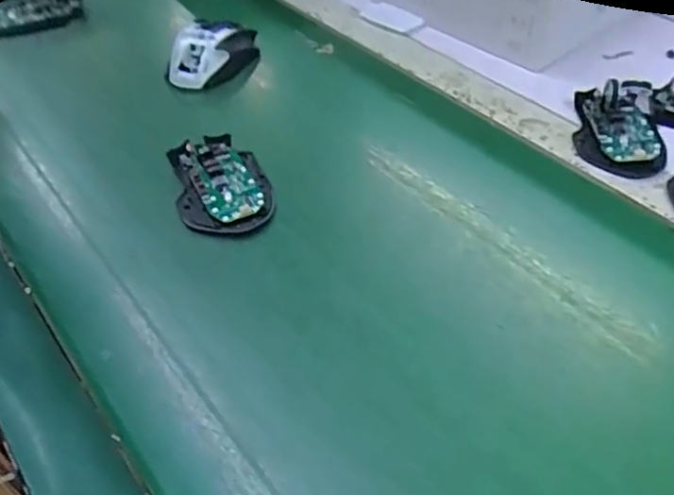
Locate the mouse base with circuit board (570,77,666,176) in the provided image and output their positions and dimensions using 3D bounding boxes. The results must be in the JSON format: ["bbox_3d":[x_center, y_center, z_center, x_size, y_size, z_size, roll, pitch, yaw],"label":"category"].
[{"bbox_3d":[0.247,-0.114,0.548,0.067,0.024,0.125,8,47,10],"label":"mouse base with circuit board"}]

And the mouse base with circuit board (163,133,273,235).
[{"bbox_3d":[-0.097,-0.056,0.511,0.072,0.019,0.109,-18,47,-14],"label":"mouse base with circuit board"}]

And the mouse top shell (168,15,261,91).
[{"bbox_3d":[-0.125,-0.204,0.648,0.067,0.043,0.120,25,52,24],"label":"mouse top shell"}]

